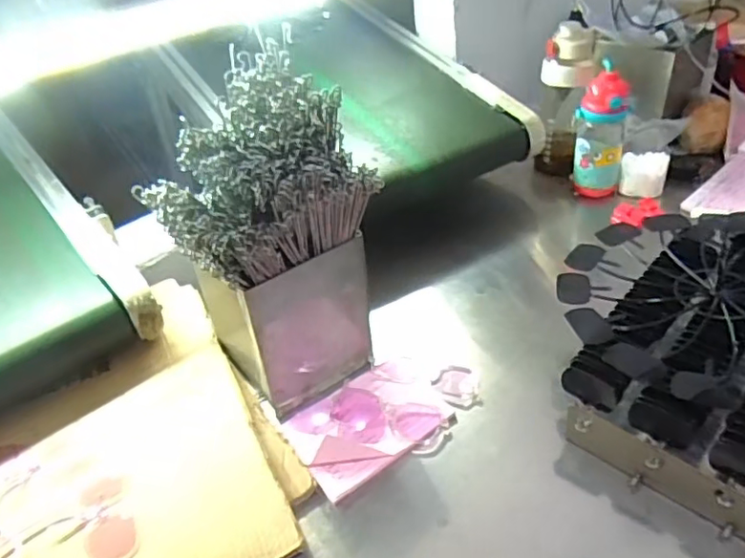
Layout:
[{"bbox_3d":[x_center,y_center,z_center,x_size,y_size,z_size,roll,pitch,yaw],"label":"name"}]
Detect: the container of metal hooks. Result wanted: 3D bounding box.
[{"bbox_3d":[-0.111,-0.025,0.661,0.194,0.357,0.207,-26,42,-24],"label":"container of metal hooks"}]

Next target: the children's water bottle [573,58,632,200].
[{"bbox_3d":[0.385,-0.244,1.008,0.081,0.202,0.071,8,40,18],"label":"children's water bottle"}]

